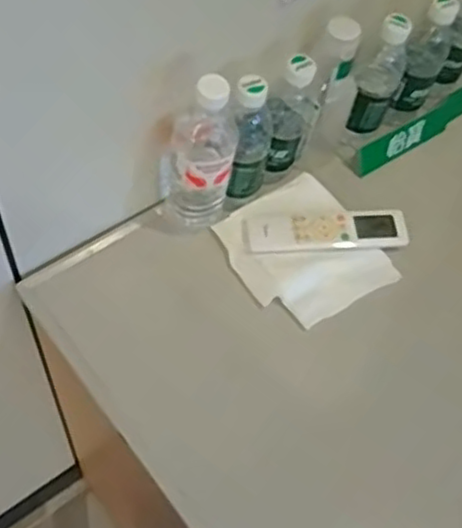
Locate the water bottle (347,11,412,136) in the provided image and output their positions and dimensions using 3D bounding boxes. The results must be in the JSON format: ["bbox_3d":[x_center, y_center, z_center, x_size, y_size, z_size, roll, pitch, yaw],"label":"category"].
[{"bbox_3d":[0.177,-0.219,0.833,0.048,0.164,0.047,18,58,5],"label":"water bottle"}]

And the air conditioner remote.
[{"bbox_3d":[0.114,-0.038,0.816,0.191,0.013,0.055,-4,59,-9],"label":"air conditioner remote"}]

